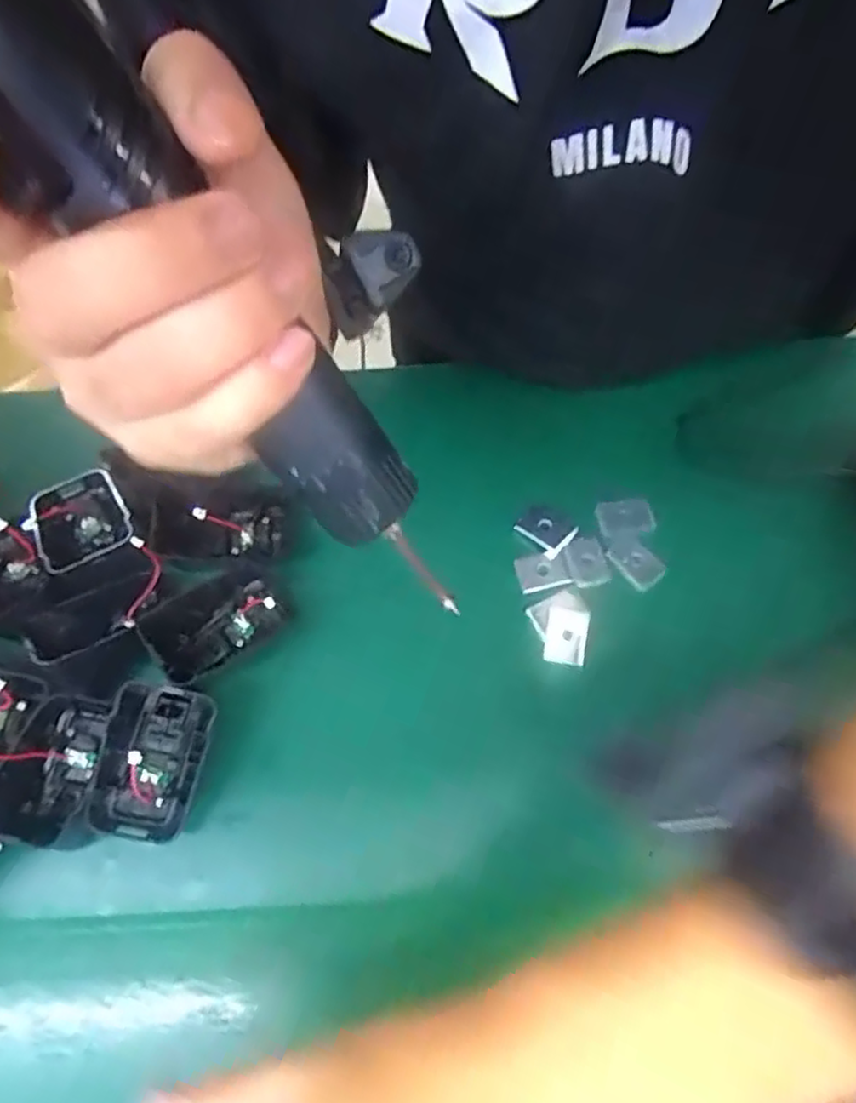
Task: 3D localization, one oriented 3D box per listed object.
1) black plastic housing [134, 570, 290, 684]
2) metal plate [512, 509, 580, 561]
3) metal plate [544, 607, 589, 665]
[{"bbox_3d":[-0.109,0.035,0.345,0.067,0.019,0.039,-31,72,-10],"label":"black plastic housing"},{"bbox_3d":[0.065,-0.013,0.369,0.027,0.004,0.023,41,74,14],"label":"metal plate"},{"bbox_3d":[0.071,0.043,0.347,0.020,0.005,0.028,10,70,5],"label":"metal plate"}]

